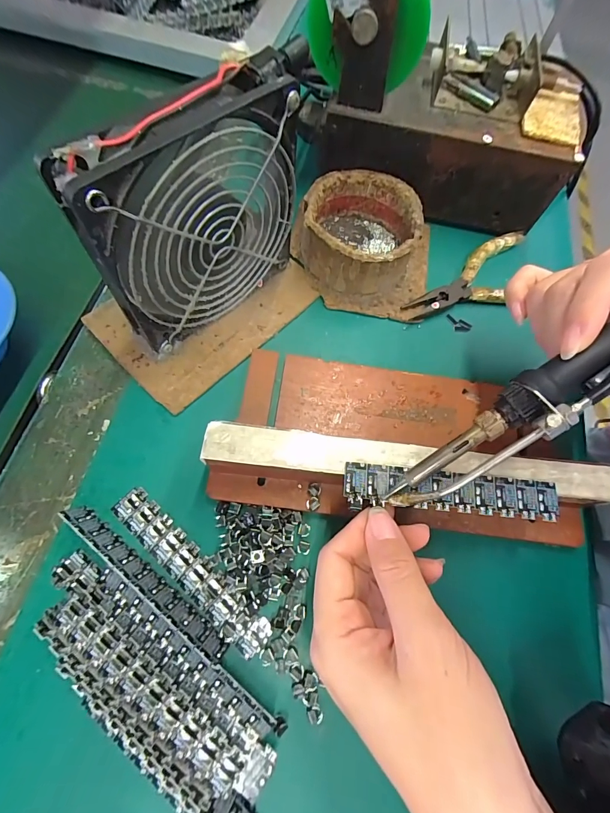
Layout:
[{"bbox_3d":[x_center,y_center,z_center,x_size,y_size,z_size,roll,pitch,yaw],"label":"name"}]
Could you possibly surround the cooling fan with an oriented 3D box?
[{"bbox_3d":[-0.054,-0.096,0.205,0.024,0.127,0.120,43,71,13],"label":"cooling fan"}]

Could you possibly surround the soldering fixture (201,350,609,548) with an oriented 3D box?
[{"bbox_3d":[0.059,0.016,0.213,0.213,0.039,0.100,8,67,-1],"label":"soldering fixture"}]

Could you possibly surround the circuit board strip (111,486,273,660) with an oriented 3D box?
[{"bbox_3d":[-0.063,0.086,0.198,0.107,0.004,0.019,41,70,12],"label":"circuit board strip"}]

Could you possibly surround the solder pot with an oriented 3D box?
[{"bbox_3d":[0.044,-0.120,0.269,0.105,0.043,0.092,10,67,0],"label":"solder pot"}]

